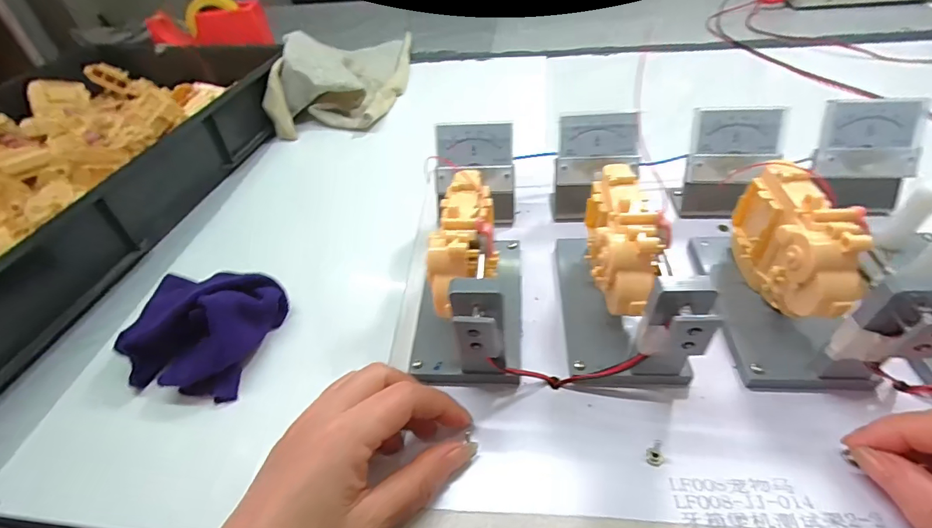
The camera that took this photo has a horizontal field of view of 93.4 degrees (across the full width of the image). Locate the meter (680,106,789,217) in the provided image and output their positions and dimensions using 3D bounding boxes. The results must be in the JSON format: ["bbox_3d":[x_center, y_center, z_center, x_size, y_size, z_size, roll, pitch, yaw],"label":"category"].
[{"bbox_3d":[0.205,-0.078,0.339,0.066,0.069,0.039,-3,45,4],"label":"meter"}]

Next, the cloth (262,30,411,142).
[{"bbox_3d":[-0.192,-0.343,0.737,0.168,0.100,0.355,-1,45,6],"label":"cloth"}]

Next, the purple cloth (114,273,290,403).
[{"bbox_3d":[-0.238,0.047,0.377,0.137,0.045,0.109,4,46,11],"label":"purple cloth"}]

